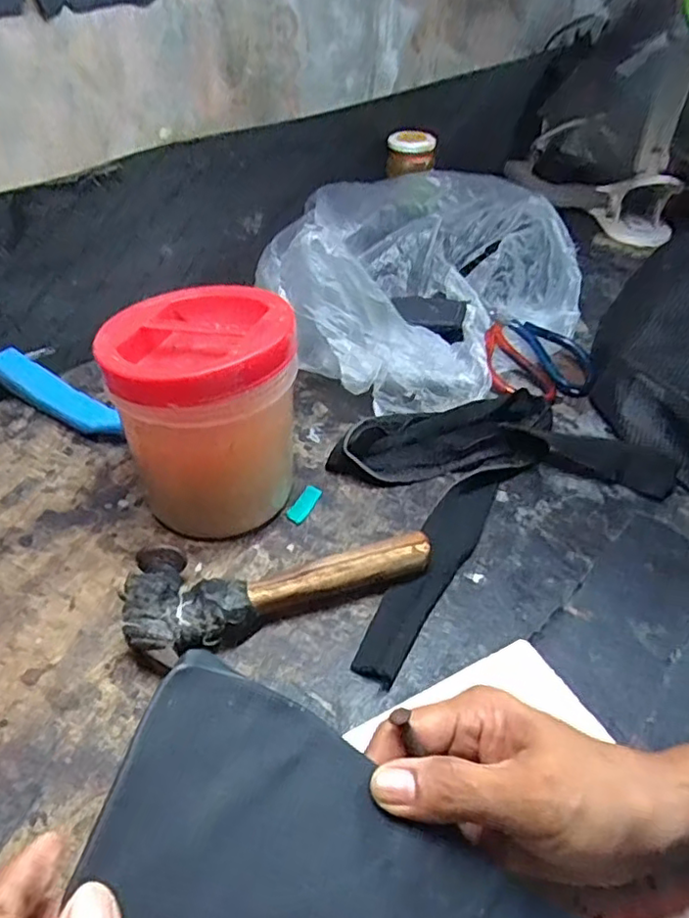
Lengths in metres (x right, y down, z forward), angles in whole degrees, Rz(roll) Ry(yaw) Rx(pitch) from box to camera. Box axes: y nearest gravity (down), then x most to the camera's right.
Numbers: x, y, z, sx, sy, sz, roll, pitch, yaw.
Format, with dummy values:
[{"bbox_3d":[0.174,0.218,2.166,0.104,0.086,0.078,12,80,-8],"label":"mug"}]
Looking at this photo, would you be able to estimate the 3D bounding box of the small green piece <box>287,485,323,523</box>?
[{"bbox_3d":[-0.029,0.032,0.467,0.014,0.004,0.035,22,46,22],"label":"small green piece"}]

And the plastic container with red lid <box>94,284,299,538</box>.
[{"bbox_3d":[-0.091,-0.029,0.430,0.115,0.146,0.114,-14,44,-16],"label":"plastic container with red lid"}]

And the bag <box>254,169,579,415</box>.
[{"bbox_3d":[0.081,-0.186,0.621,0.307,0.127,0.322,-8,43,-10],"label":"bag"}]

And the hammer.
[{"bbox_3d":[-0.041,0.072,0.400,0.188,0.035,0.072,-16,44,-18],"label":"hammer"}]

